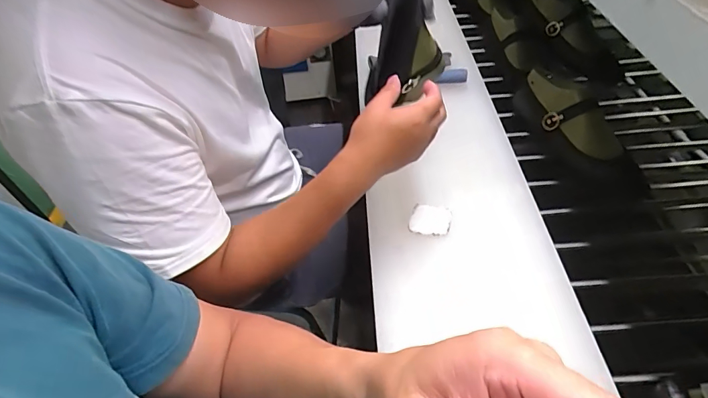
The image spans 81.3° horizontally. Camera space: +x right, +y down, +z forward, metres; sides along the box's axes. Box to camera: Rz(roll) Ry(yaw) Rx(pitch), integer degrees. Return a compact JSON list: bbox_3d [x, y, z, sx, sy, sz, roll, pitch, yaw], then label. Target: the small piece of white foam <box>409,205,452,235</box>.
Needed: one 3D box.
[{"bbox_3d":[0.108,0.029,0.580,0.054,0.010,0.047,10,50,14],"label":"small piece of white foam"}]

